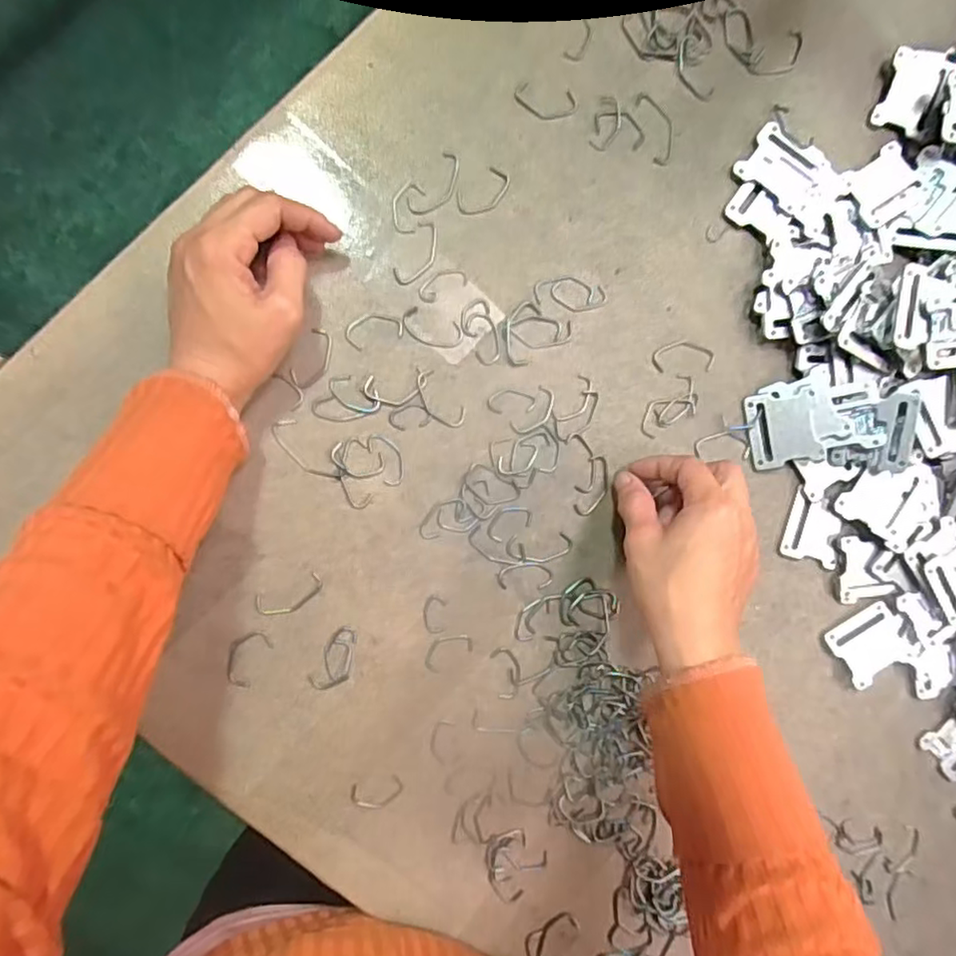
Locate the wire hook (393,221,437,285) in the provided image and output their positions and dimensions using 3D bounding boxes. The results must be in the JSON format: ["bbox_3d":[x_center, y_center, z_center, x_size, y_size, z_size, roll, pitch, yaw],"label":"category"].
[{"bbox_3d":[-0.035,-0.136,0.375,0.018,0.004,0.043,28,88,-9],"label":"wire hook"}]

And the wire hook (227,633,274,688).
[{"bbox_3d":[-0.137,0.106,0.363,0.021,0.004,0.032,32,87,-9],"label":"wire hook"}]

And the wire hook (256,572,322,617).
[{"bbox_3d":[-0.111,0.071,0.367,0.039,0.004,0.017,-21,95,-7],"label":"wire hook"}]

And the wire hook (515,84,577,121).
[{"bbox_3d":[0.042,-0.229,0.378,0.038,0.004,0.019,5,91,-9],"label":"wire hook"}]

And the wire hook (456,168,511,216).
[{"bbox_3d":[0.004,-0.175,0.378,0.037,0.004,0.020,-38,97,-6],"label":"wire hook"}]

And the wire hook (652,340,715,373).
[{"bbox_3d":[0.134,-0.079,0.400,0.042,0.004,0.020,-4,93,-9],"label":"wire hook"}]

